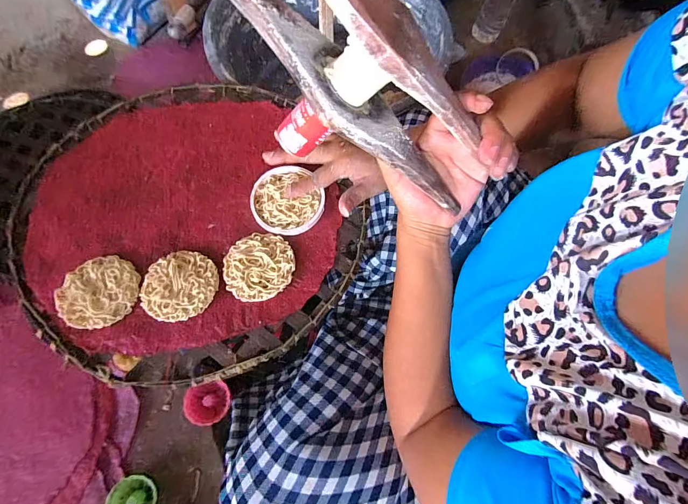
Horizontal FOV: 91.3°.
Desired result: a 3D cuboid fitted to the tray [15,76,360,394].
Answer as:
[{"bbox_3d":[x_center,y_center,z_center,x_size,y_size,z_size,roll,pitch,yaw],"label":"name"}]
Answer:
[{"bbox_3d":[-0.180,-0.041,0.390,0.337,0.020,0.365,1,68,-2],"label":"tray"}]

